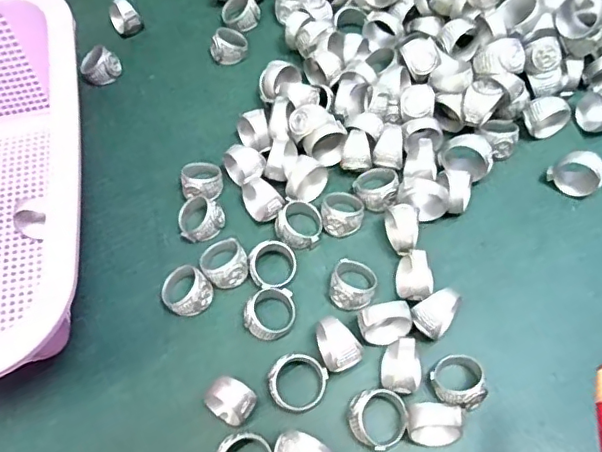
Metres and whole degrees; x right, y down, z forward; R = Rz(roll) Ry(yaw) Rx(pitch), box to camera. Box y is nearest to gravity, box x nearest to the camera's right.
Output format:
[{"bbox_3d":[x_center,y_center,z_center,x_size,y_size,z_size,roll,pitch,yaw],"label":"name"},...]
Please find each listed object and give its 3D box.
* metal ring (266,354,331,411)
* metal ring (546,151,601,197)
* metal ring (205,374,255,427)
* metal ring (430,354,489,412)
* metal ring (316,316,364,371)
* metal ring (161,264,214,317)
[{"bbox_3d":[-0.001,0.076,0.271,0.028,0.016,0.026,-1,63,2],"label":"metal ring"},{"bbox_3d":[0.155,-0.029,0.311,0.027,0.023,0.015,33,69,18],"label":"metal ring"},{"bbox_3d":[-0.034,0.082,0.266,0.024,0.021,0.020,28,67,15],"label":"metal ring"},{"bbox_3d":[0.075,0.075,0.266,0.027,0.016,0.026,-1,63,2],"label":"metal ring"},{"bbox_3d":[0.018,0.059,0.274,0.019,0.022,0.025,-26,65,-11],"label":"metal ring"},{"bbox_3d":[-0.061,0.035,0.297,0.026,0.015,0.024,-1,63,2],"label":"metal ring"}]

